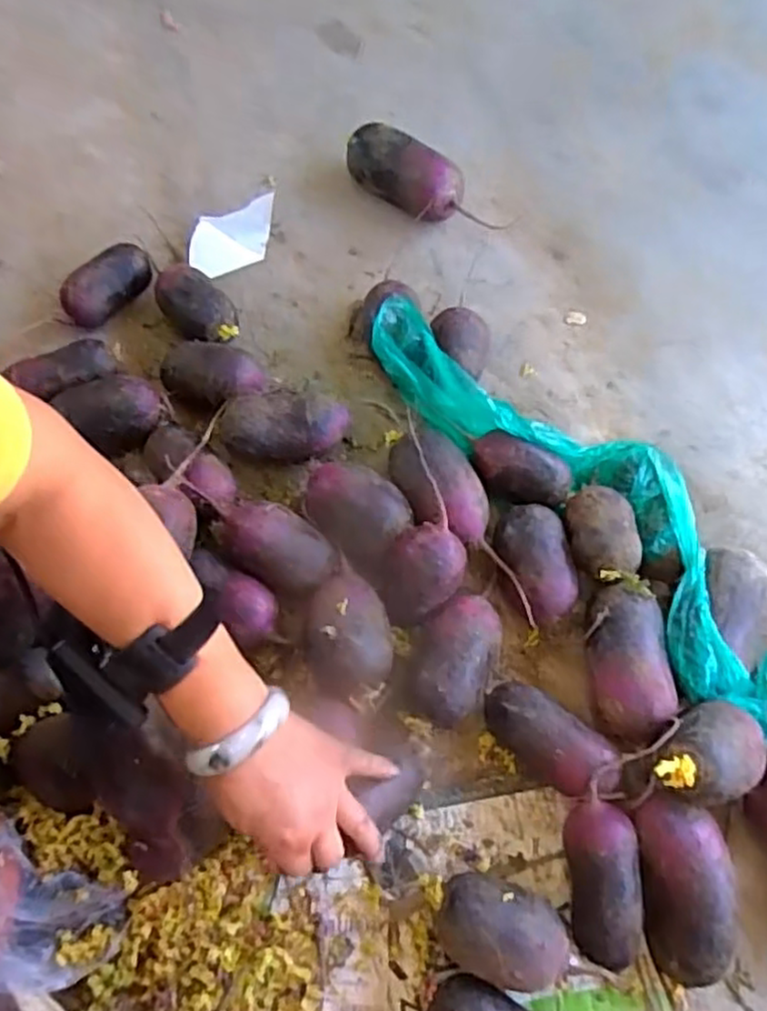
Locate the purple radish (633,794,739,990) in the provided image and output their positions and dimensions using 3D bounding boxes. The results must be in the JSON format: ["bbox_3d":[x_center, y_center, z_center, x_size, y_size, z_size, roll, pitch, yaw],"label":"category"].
[{"bbox_3d":[0.214,0.277,0.523,0.061,0.067,0.123,-2,67,-1],"label":"purple radish"}]

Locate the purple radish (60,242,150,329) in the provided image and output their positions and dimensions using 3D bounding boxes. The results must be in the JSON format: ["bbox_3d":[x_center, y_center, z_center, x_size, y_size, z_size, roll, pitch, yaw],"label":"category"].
[{"bbox_3d":[-0.282,-0.224,0.744,0.101,0.047,0.049,-42,73,-16],"label":"purple radish"}]

